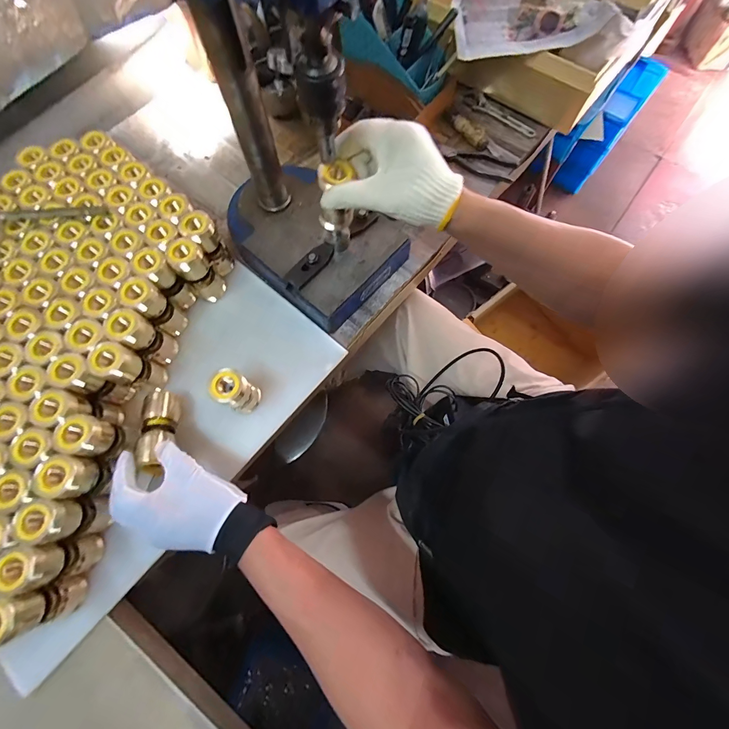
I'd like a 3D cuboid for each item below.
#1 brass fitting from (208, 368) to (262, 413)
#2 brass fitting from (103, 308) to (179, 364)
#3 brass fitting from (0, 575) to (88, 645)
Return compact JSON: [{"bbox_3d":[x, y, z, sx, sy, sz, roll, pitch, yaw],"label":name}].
[{"bbox_3d":[-0.153,0.035,0.416,0.033,0.087,0.038,27,75,10],"label":"brass fitting"},{"bbox_3d":[-0.275,-0.032,0.431,0.037,0.100,0.039,31,76,11],"label":"brass fitting"},{"bbox_3d":[-0.327,0.244,0.342,0.030,0.104,0.035,-13,73,-2],"label":"brass fitting"}]

